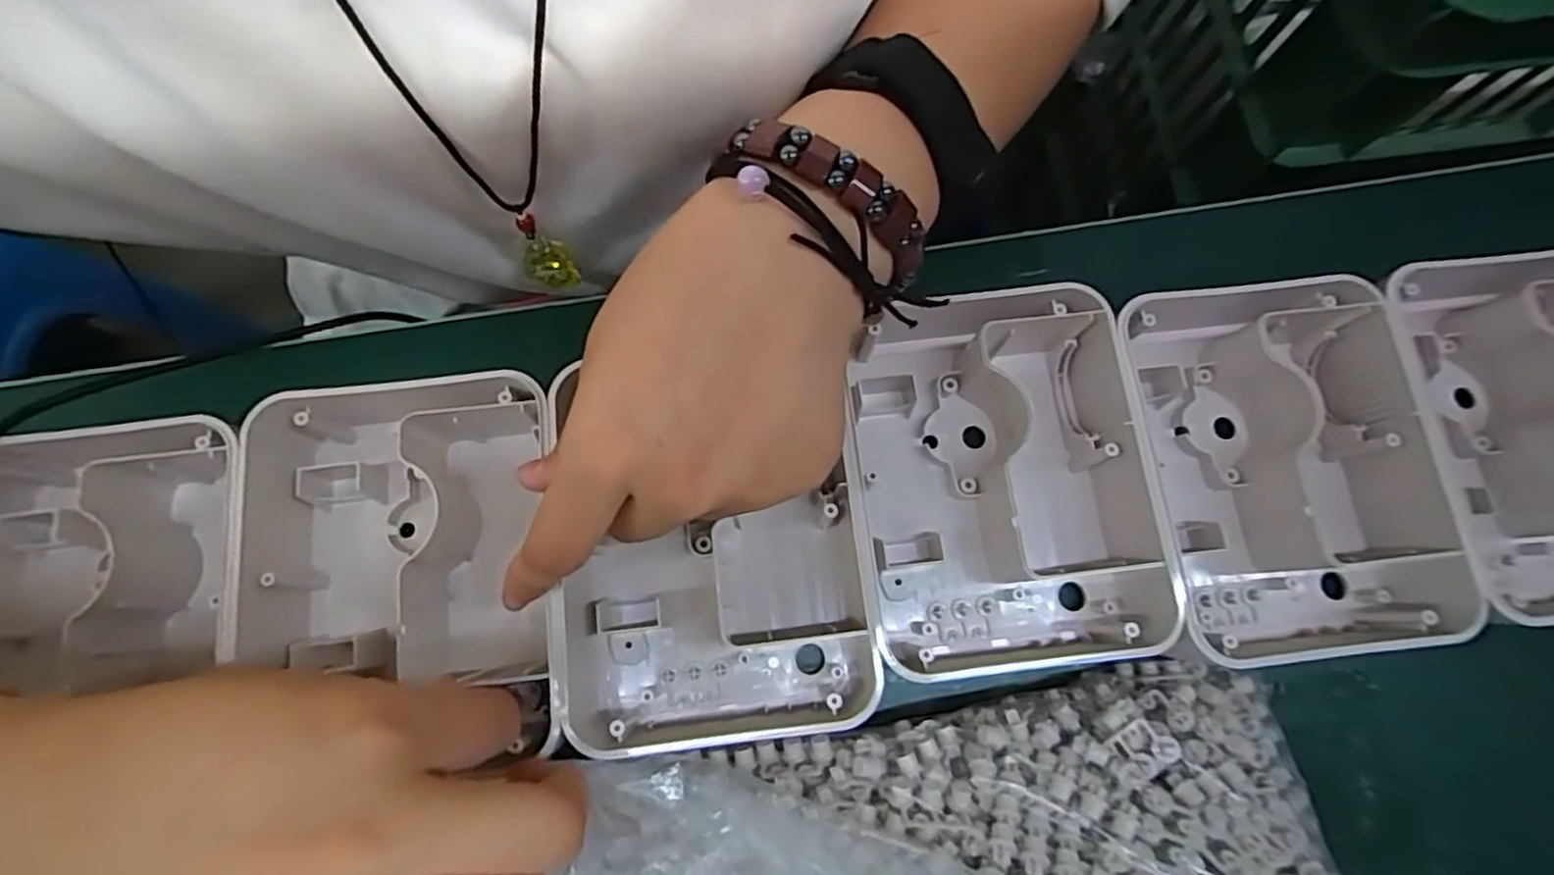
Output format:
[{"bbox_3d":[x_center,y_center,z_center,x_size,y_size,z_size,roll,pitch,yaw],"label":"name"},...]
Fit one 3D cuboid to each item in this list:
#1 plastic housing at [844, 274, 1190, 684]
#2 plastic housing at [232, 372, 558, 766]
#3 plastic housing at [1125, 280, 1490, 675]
[{"bbox_3d":[0.078,0.013,0.251,0.091,0.035,0.136,-9,77,-4],"label":"plastic housing"},{"bbox_3d":[-0.124,0.037,0.243,0.099,0.040,0.119,-4,77,-2],"label":"plastic housing"},{"bbox_3d":[0.171,0.010,0.256,0.097,0.044,0.141,-7,77,-3],"label":"plastic housing"}]

